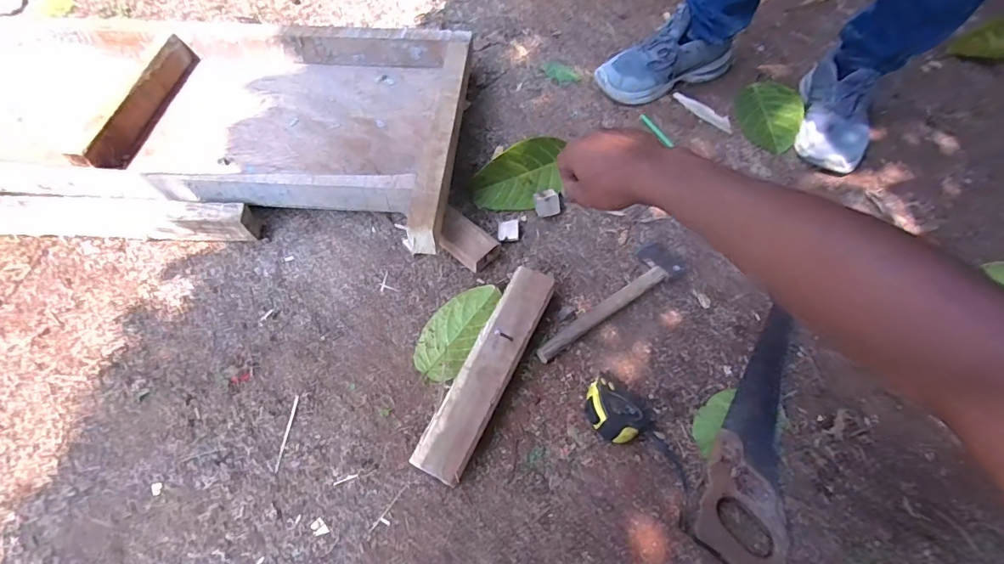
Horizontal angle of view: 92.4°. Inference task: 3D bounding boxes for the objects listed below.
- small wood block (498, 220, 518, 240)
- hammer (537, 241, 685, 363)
[{"bbox_3d":[0.010,-0.084,0.770,0.032,0.013,0.038,1,60,-1],"label":"small wood block"},{"bbox_3d":[0.150,0.020,0.707,0.264,0.024,0.070,-29,65,-17],"label":"hammer"}]

